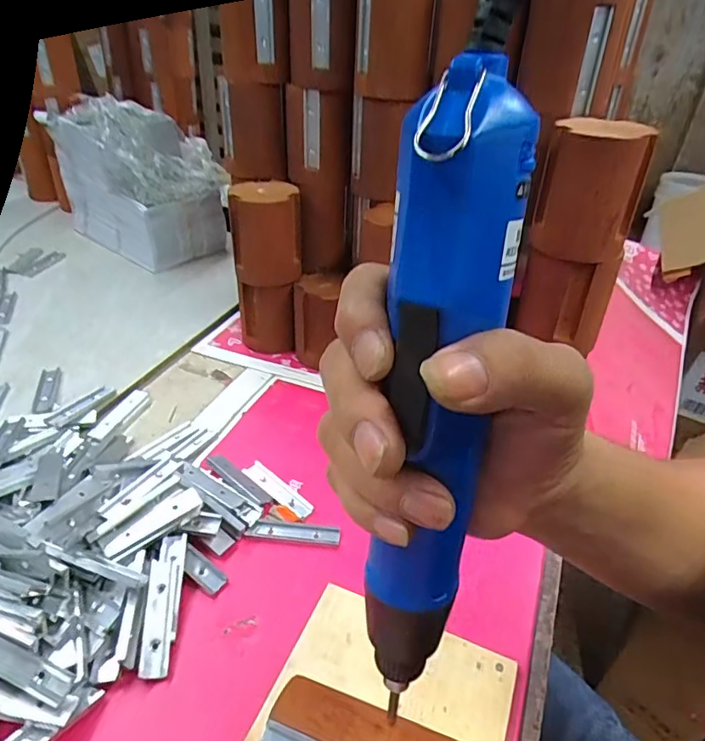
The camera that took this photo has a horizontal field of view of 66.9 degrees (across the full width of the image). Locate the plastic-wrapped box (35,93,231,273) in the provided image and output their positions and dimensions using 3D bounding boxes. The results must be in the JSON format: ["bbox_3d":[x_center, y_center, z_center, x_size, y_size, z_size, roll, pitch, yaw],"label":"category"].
[{"bbox_3d":[-0.356,-0.323,0.908,0.277,0.211,0.163,29,42,31],"label":"plastic-wrapped box"}]

